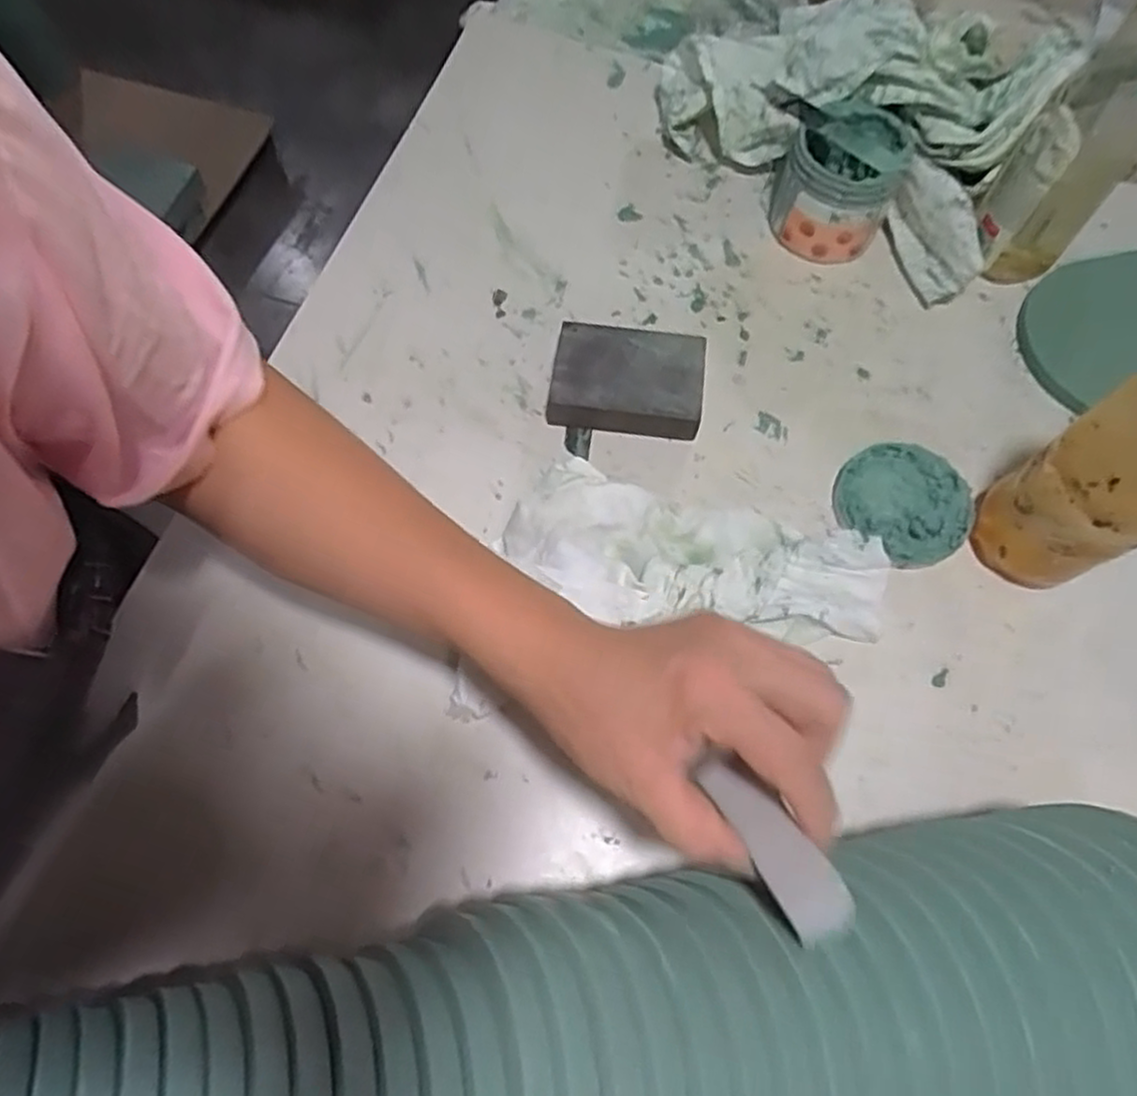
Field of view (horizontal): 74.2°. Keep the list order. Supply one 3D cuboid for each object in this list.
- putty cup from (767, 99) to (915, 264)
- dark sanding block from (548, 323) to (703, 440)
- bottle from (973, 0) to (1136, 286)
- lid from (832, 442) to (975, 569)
[{"bbox_3d":[0.192,-0.263,0.543,0.079,0.081,0.077,1,68,-2],"label":"putty cup"},{"bbox_3d":[0.039,-0.111,0.502,0.097,0.028,0.068,8,68,1],"label":"dark sanding block"},{"bbox_3d":[0.328,-0.258,0.475,0.067,0.205,0.058,38,71,13],"label":"bottle"},{"bbox_3d":[0.210,-0.028,0.474,0.077,0.017,0.080,1,68,-2],"label":"lid"}]

